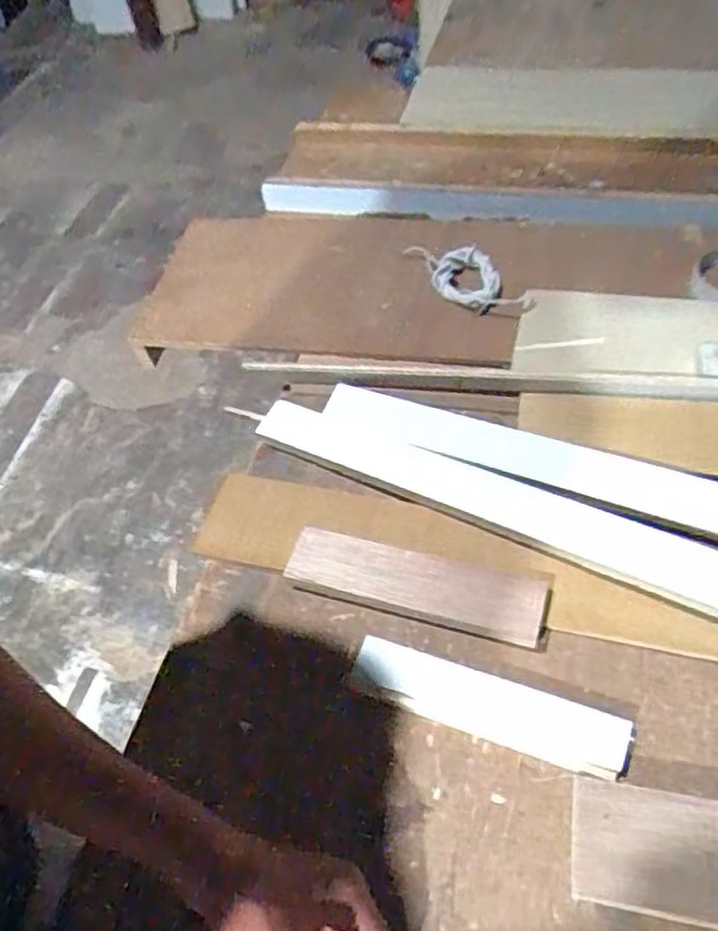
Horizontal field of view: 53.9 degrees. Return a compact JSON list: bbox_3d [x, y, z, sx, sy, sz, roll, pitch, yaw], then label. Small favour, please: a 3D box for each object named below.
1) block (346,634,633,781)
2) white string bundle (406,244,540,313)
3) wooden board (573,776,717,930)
[{"bbox_3d":[0.093,0.179,0.529,0.201,0.026,0.044,14,55,18],"label":"block"},{"bbox_3d":[0.116,-0.212,0.780,0.061,0.030,0.174,-26,53,-13],"label":"white string bundle"},{"bbox_3d":[0.225,0.248,0.439,0.173,0.012,0.071,4,60,16],"label":"wooden board"}]

